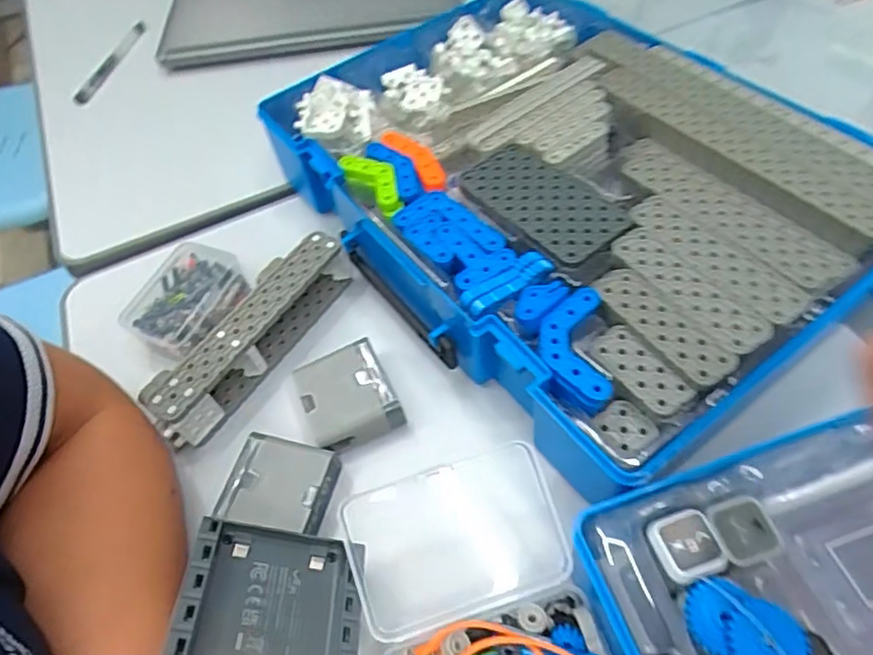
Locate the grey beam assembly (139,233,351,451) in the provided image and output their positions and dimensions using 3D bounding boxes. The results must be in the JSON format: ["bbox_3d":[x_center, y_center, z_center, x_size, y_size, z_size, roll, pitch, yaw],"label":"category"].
[{"bbox_3d":[-0.117,0.005,0.375,0.035,0.041,0.150,26,61,22],"label":"grey beam assembly"}]

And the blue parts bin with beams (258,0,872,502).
[{"bbox_3d":[0.076,-0.097,0.399,0.270,0.078,0.361,-33,58,-17],"label":"blue parts bin with beams"}]

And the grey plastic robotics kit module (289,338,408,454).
[{"bbox_3d":[-0.052,0.039,0.348,0.049,0.021,0.056,-24,55,-11],"label":"grey plastic robotics kit module"}]

